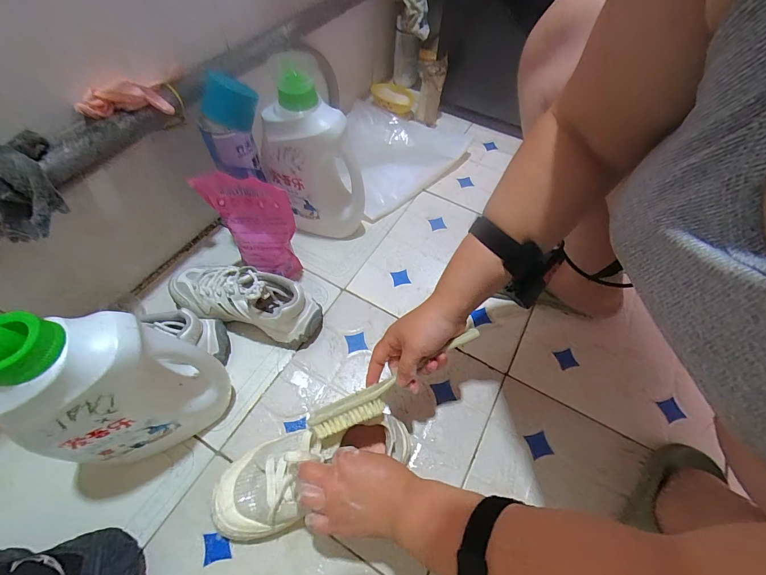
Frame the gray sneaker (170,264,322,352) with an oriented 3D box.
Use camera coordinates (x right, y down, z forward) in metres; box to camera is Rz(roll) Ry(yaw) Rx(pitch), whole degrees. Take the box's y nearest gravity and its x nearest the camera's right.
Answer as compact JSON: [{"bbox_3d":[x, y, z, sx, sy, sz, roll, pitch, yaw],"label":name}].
[{"bbox_3d":[-0.215,0.019,0.532,0.237,0.091,0.081,12,58,6],"label":"gray sneaker"}]

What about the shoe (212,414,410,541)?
[{"bbox_3d":[-0.081,0.213,0.408,0.233,0.103,0.097,-17,59,-13],"label":"shoe"}]

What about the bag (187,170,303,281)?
[{"bbox_3d":[-0.200,-0.083,0.537,0.124,0.199,0.046,8,57,4],"label":"bag"}]

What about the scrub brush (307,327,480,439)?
[{"bbox_3d":[0.015,0.110,0.393,0.217,0.026,0.039,-31,62,1],"label":"scrub brush"}]

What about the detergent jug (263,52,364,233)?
[{"bbox_3d":[-0.110,-0.222,0.574,0.155,0.290,0.120,4,57,1],"label":"detergent jug"}]

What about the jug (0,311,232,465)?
[{"bbox_3d":[-0.271,0.107,0.355,0.155,0.249,0.074,-17,55,-13],"label":"jug"}]

